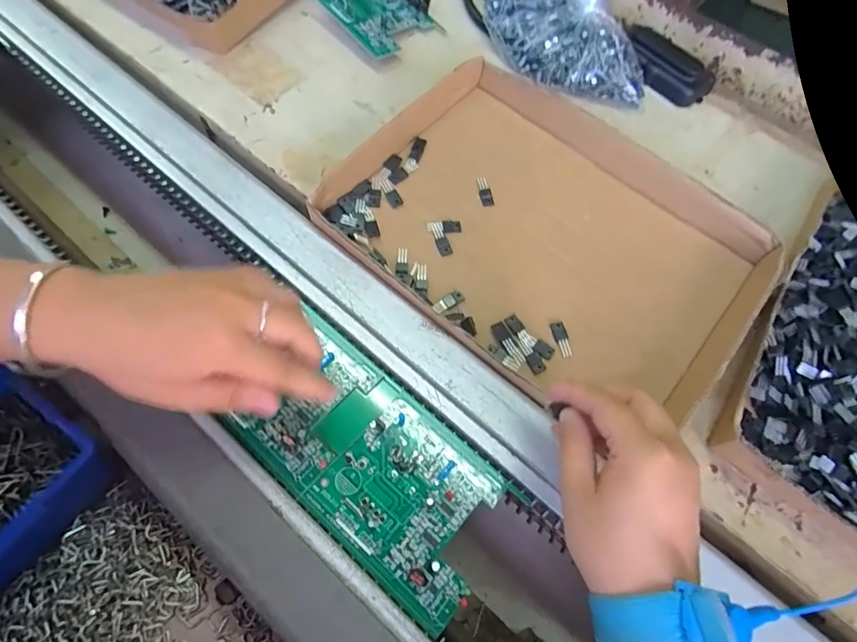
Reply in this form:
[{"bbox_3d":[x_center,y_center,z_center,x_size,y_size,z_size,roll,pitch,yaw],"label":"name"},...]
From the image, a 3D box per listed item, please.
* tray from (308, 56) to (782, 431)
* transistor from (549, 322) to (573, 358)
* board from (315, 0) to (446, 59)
[{"bbox_3d":[0.096,-0.066,0.376,0.313,0.031,0.233,38,67,14],"label":"tray"},{"bbox_3d":[0.101,0.015,0.361,0.010,0.005,0.029,-7,64,-7],"label":"transistor"},{"bbox_3d":[-0.048,-0.324,0.485,0.090,0.032,0.102,-35,71,-19],"label":"board"}]

